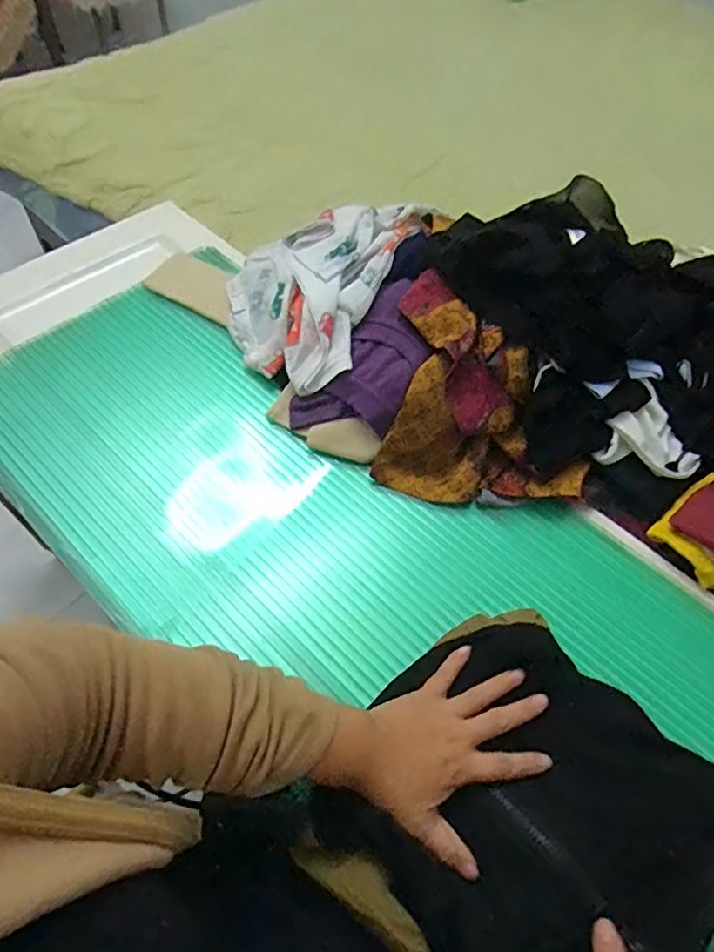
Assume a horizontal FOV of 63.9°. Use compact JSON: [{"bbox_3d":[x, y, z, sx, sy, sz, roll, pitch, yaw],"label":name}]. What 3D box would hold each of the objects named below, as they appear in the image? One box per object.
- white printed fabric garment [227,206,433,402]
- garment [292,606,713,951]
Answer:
[{"bbox_3d":[-0.068,-0.241,0.721,0.223,0.115,0.275,21,58,10],"label":"white printed fabric garment"},{"bbox_3d":[0.121,0.252,0.425,0.255,0.046,0.253,-38,66,-24],"label":"garment"}]

